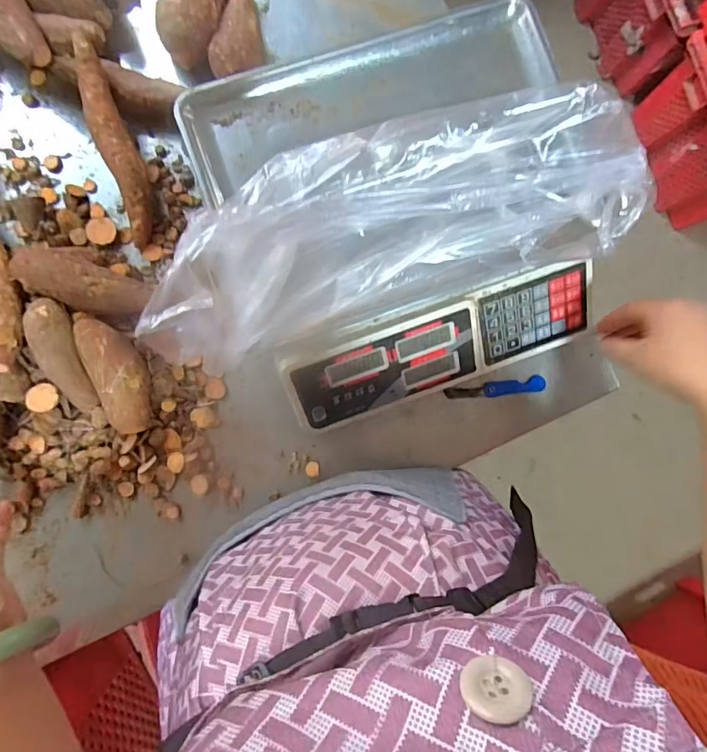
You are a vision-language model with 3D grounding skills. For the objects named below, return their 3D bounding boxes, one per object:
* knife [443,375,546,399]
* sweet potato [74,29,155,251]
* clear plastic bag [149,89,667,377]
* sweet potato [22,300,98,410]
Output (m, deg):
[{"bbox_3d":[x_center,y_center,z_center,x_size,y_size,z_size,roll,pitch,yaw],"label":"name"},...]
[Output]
[{"bbox_3d":[0.157,0.014,0.541,0.113,0.013,0.017,-7,85,-5],"label":"knife"},{"bbox_3d":[-0.237,-0.230,0.489,0.036,0.034,0.193,-17,103,-6],"label":"sweet potato"},{"bbox_3d":[0.027,-0.125,0.380,0.352,0.130,0.136,-18,86,-6],"label":"clear plastic bag"},{"bbox_3d":[-0.281,-0.019,0.473,0.036,0.029,0.114,-20,103,-6],"label":"sweet potato"}]

